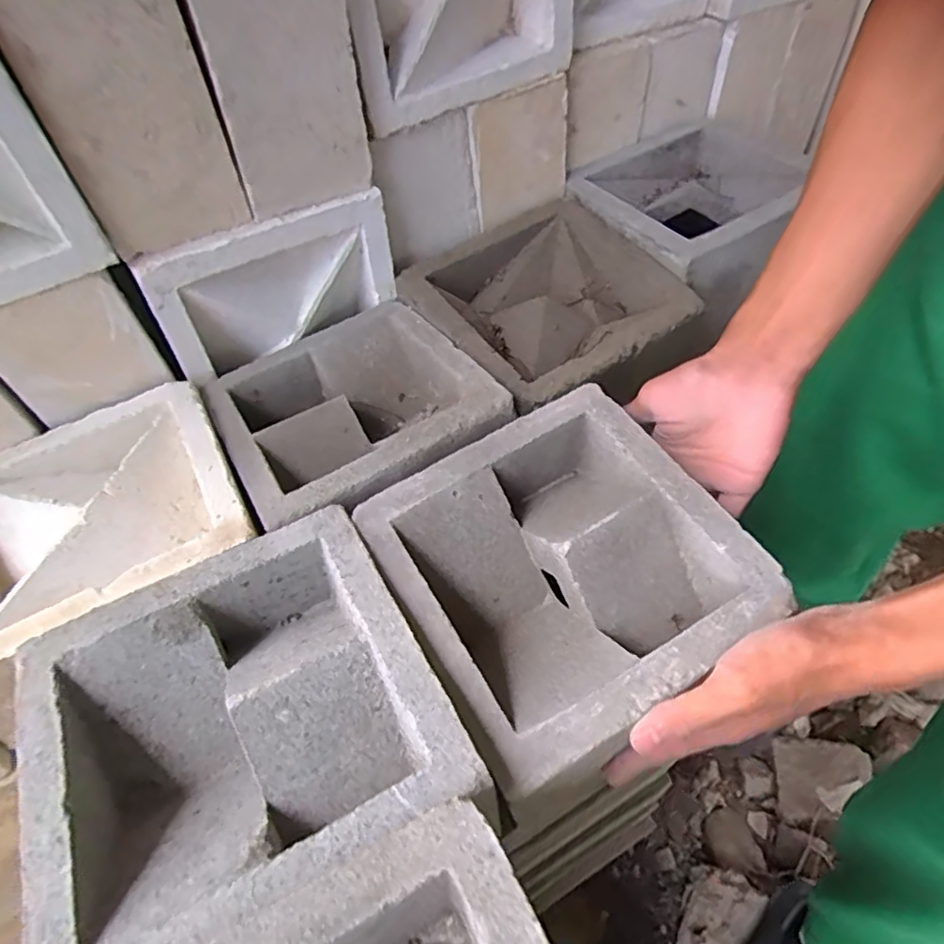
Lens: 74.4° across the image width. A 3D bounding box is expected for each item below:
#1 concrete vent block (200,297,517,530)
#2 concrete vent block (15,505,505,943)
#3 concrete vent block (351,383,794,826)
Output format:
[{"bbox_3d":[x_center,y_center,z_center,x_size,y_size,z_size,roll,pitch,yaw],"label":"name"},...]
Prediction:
[{"bbox_3d":[-0.098,-0.046,0.508,0.193,0.074,0.211,-33,57,-20],"label":"concrete vent block"},{"bbox_3d":[-0.120,0.134,0.332,0.193,0.070,0.196,-26,54,-15],"label":"concrete vent block"},{"bbox_3d":[0.054,0.067,0.397,0.189,0.083,0.198,-27,53,-16],"label":"concrete vent block"}]

